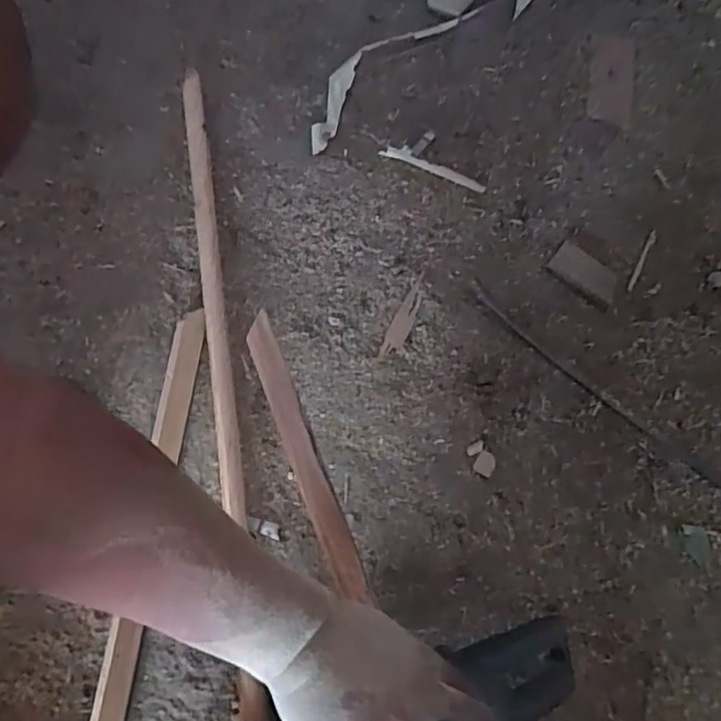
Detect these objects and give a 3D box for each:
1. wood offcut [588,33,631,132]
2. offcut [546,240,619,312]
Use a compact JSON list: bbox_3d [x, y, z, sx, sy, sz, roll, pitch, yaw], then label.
[{"bbox_3d":[0.260,-0.291,0.647,0.040,0.006,0.110,10,73,3],"label":"wood offcut"},{"bbox_3d":[0.214,-0.082,0.595,0.068,0.004,0.039,38,77,11],"label":"offcut"}]

